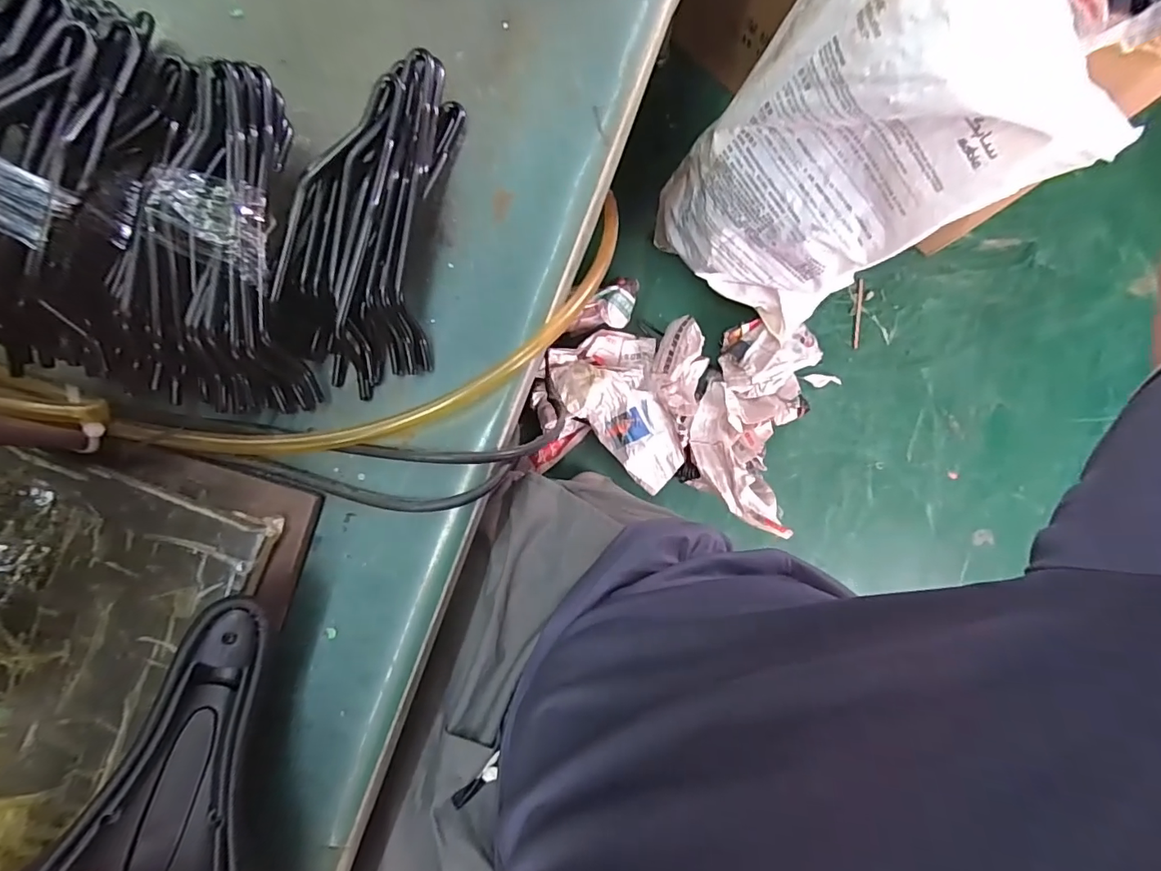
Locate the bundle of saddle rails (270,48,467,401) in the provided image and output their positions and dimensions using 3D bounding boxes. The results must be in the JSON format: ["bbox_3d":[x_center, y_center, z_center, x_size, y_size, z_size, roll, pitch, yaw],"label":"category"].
[{"bbox_3d":[-0.139,-0.142,0.338,0.085,0.060,0.221,8,87,-1],"label":"bundle of saddle rails"}]

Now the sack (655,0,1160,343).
[{"bbox_3d":[0.348,-0.377,0.726,0.127,0.596,0.371,-37,90,-29],"label":"sack"}]

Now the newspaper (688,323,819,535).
[{"bbox_3d":[0.352,-0.051,1.012,0.203,0.150,0.376,17,87,-1],"label":"newspaper"}]

